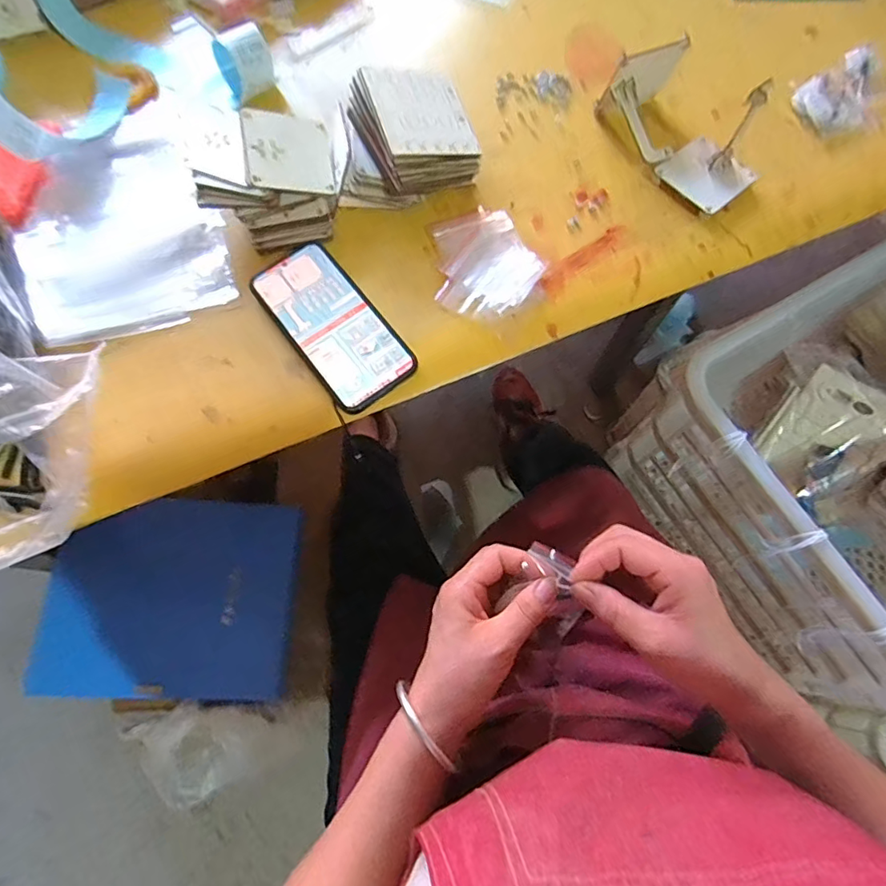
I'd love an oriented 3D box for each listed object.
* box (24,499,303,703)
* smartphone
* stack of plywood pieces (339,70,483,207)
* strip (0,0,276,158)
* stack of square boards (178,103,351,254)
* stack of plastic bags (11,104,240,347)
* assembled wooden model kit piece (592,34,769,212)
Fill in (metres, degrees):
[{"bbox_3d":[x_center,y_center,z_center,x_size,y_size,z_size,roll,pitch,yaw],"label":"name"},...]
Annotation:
[{"bbox_3d":[-0.359,0.206,0.702,0.307,0.030,0.252,6,81,-13],"label":"box"},{"bbox_3d":[-0.097,-0.105,0.460,0.076,0.016,0.161,-36,75,-12],"label":"smartphone"},{"bbox_3d":[-0.040,-0.284,0.495,0.128,0.074,0.105,-17,72,-6],"label":"stack of plywood pieces"},{"bbox_3d":[-0.346,-0.409,0.544,0.275,0.083,0.238,-27,74,-10],"label":"strip"},{"bbox_3d":[-0.156,-0.245,0.481,0.141,0.071,0.113,-3,71,-2],"label":"stack of square boards"},{"bbox_3d":[-0.313,-0.209,0.504,0.173,0.015,0.247,-23,73,-8],"label":"stack of plastic bags"},{"bbox_3d":[0.235,-0.307,0.493,0.076,0.085,0.171,-31,86,-10],"label":"assembled wooden model kit piece"}]

